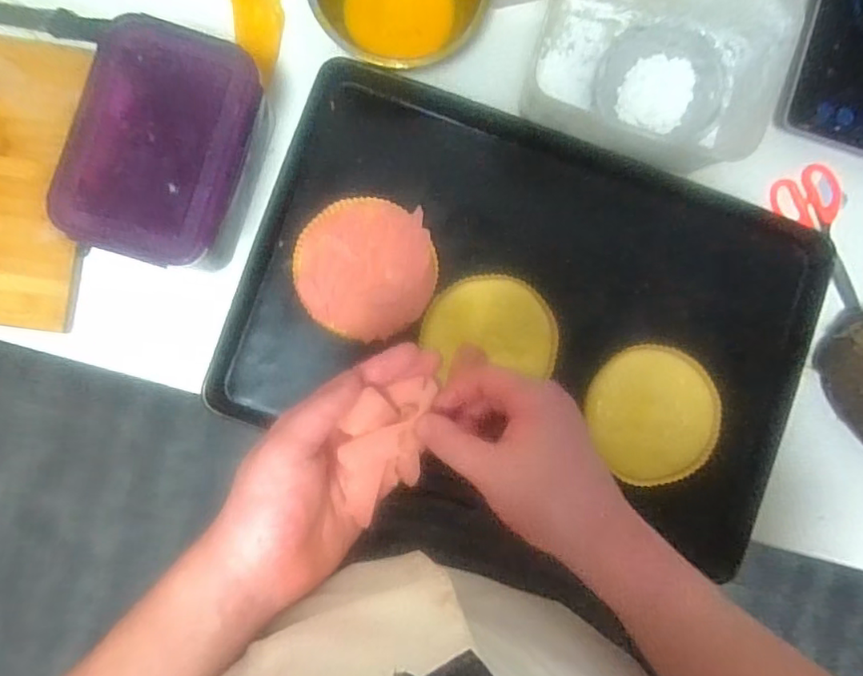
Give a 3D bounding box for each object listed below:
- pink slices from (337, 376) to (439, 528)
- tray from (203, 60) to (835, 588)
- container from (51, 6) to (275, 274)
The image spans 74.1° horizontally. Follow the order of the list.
[{"bbox_3d":[-0.030,0.068,0.378,0.052,0.032,0.084,11,89,-3],"label":"pink slices"},{"bbox_3d":[0.110,-0.030,0.643,0.607,0.058,0.414,19,88,-3],"label":"tray"},{"bbox_3d":[-0.257,-0.179,0.565,0.150,0.098,0.212,19,88,-3],"label":"container"}]

